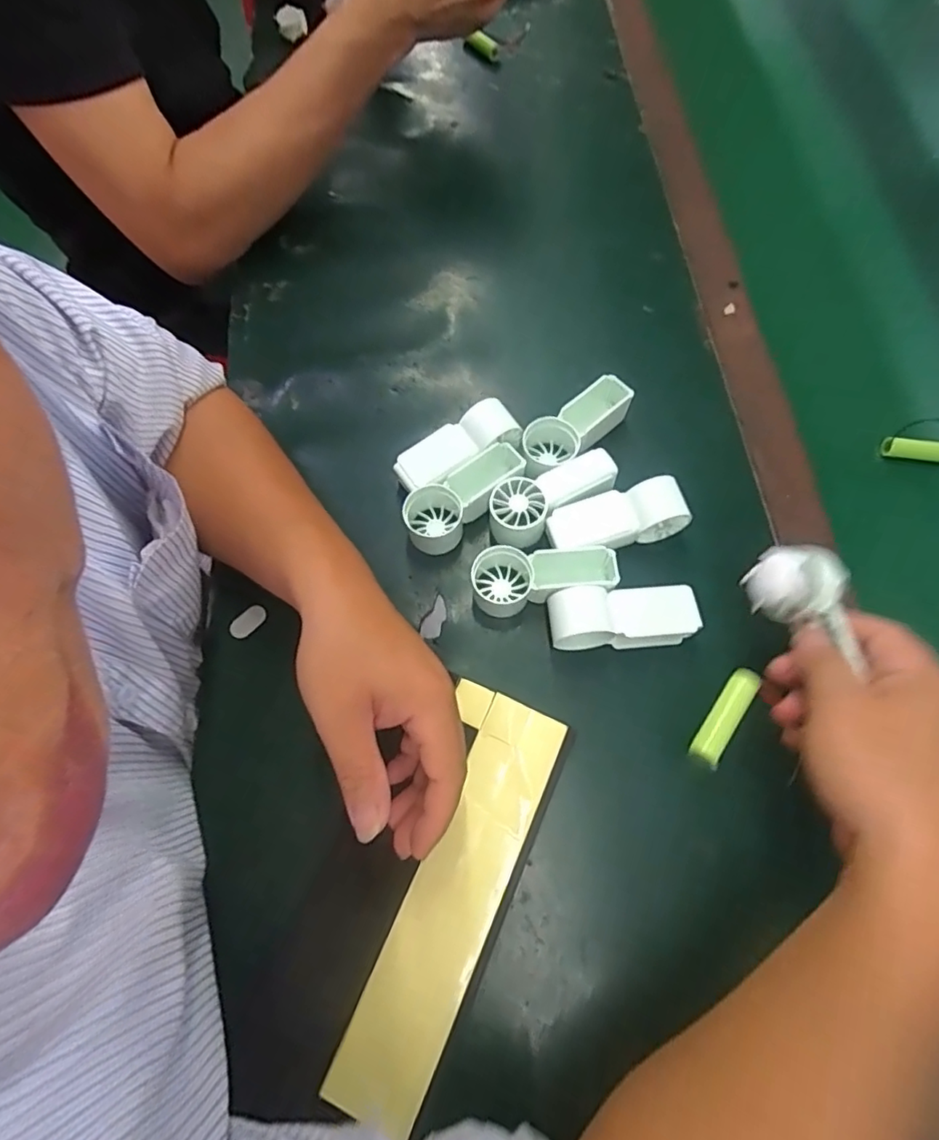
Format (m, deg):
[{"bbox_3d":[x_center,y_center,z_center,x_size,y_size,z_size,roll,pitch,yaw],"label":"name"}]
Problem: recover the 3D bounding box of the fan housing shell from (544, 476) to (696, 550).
[{"bbox_3d":[0.099,-0.032,0.400,0.089,0.039,0.038,-17,69,-6],"label":"fan housing shell"}]

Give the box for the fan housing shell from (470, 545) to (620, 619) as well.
[{"bbox_3d":[0.049,0.003,0.390,0.095,0.039,0.040,-8,68,-3],"label":"fan housing shell"}]

